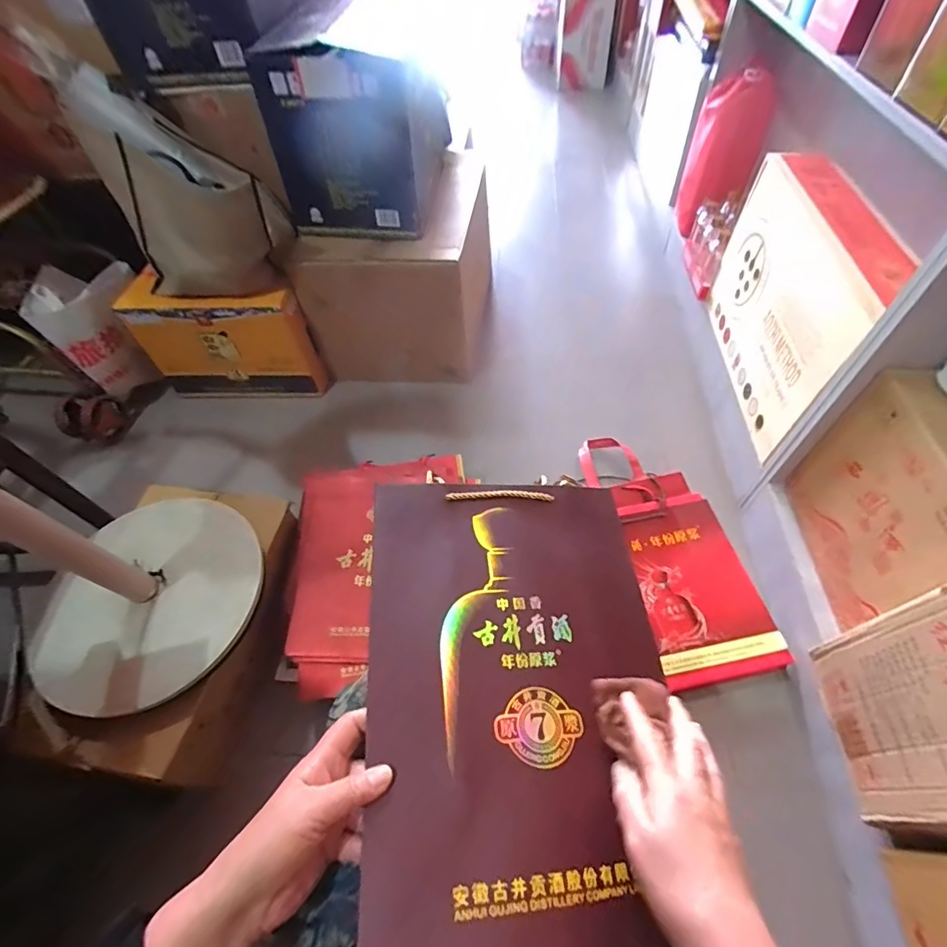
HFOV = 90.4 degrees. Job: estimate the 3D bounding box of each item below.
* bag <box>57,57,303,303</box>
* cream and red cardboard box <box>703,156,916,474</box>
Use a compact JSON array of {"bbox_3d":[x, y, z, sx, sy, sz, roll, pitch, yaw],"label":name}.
[{"bbox_3d":[-0.504,-0.496,0.861,0.274,0.336,0.160,-3,54,3],"label":"bag"},{"bbox_3d":[0.594,-0.316,0.881,0.113,0.323,0.483,2,55,6],"label":"cream and red cardboard box"}]

